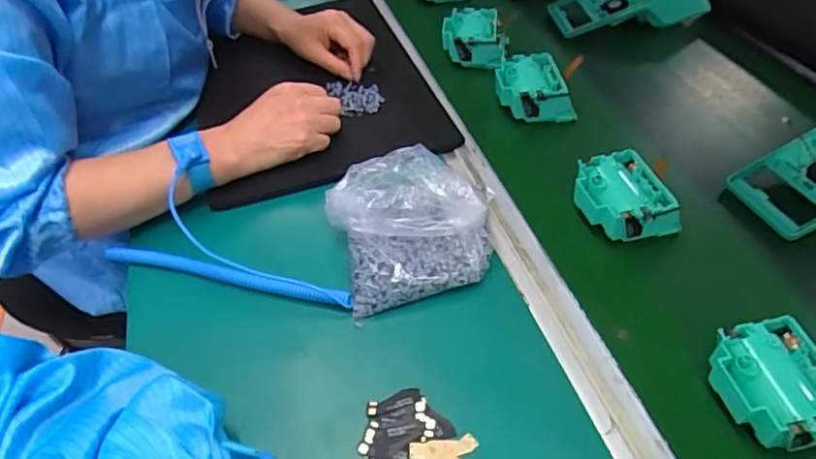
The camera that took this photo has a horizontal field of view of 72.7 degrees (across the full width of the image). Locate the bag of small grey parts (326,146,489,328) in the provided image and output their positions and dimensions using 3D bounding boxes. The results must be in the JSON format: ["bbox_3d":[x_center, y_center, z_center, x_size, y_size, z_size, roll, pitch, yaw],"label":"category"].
[{"bbox_3d":[0.006,-0.012,0.462,0.135,0.060,0.137,-14,49,-9],"label":"bag of small grey parts"}]

